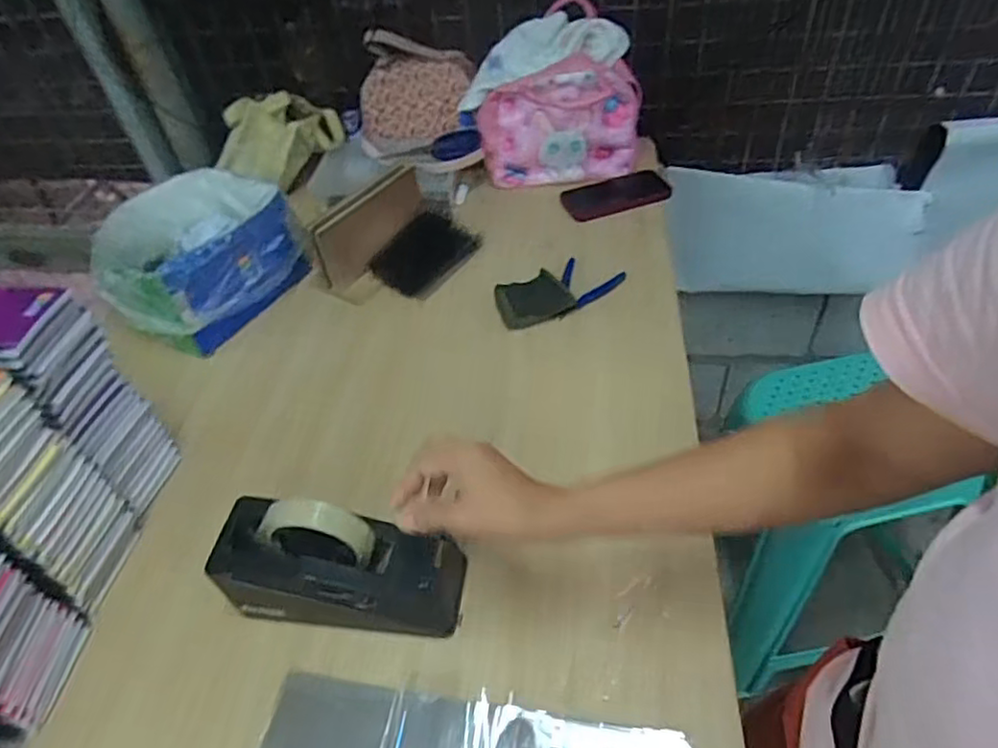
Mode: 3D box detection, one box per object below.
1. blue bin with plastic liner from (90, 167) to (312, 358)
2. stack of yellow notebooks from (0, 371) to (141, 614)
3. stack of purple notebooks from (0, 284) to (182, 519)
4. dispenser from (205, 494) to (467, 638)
[{"bbox_3d":[-0.431,-0.165,0.904,0.221,0.134,0.251,19,51,23],"label":"blue bin with plastic liner"},{"bbox_3d":[-0.433,0.106,0.543,0.130,0.230,0.104,-1,46,6],"label":"stack of yellow notebooks"},{"bbox_3d":[-0.438,0.033,0.622,0.119,0.253,0.102,-1,46,5],"label":"stack of purple notebooks"},{"bbox_3d":[-0.138,0.163,0.544,0.209,0.109,0.076,6,47,12],"label":"dispenser"}]

